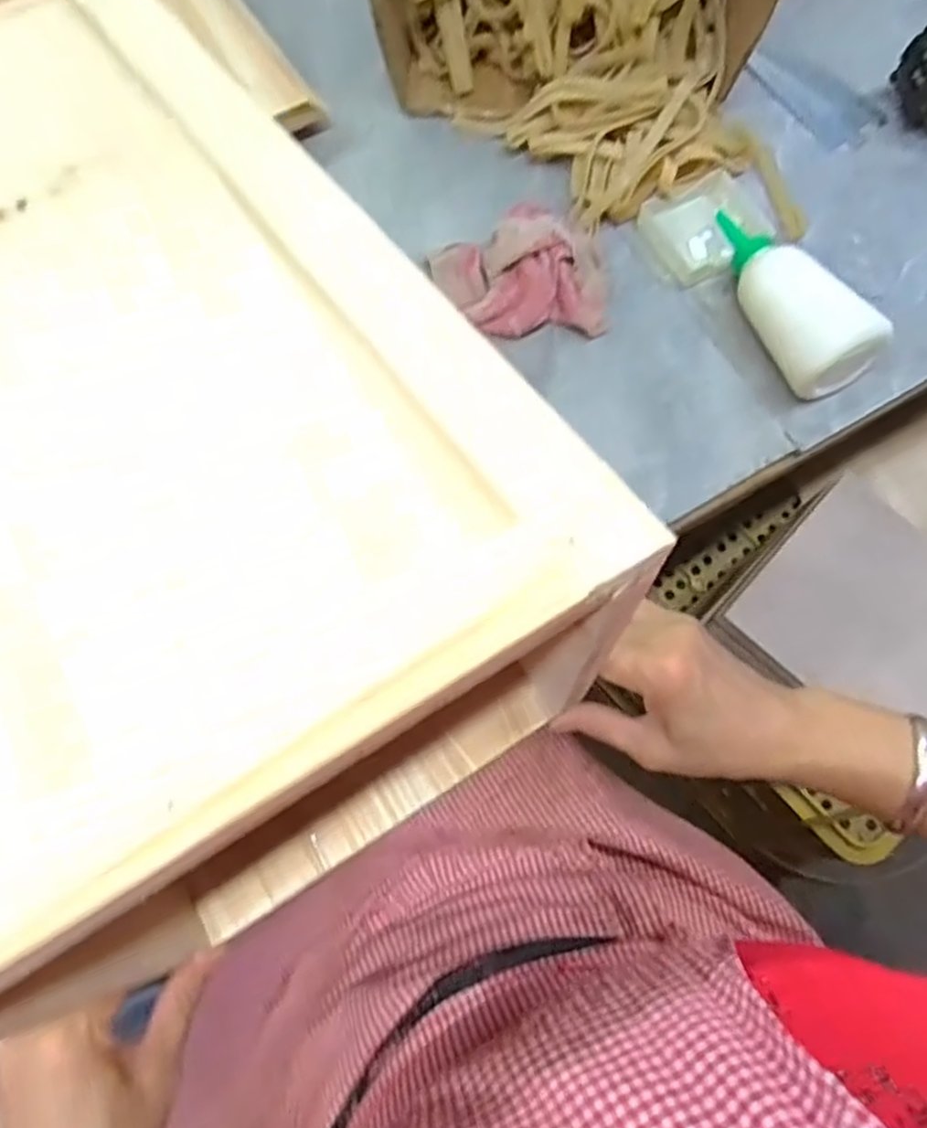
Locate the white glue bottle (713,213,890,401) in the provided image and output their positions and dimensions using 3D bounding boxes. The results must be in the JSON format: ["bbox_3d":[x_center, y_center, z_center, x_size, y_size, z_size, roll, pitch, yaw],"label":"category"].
[{"bbox_3d":[0.231,-0.196,0.492,0.062,0.056,0.156,-20,74,-6],"label":"white glue bottle"}]

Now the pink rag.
[{"bbox_3d":[0.046,-0.206,0.513,0.113,0.044,0.110,-24,74,-7],"label":"pink rag"}]

